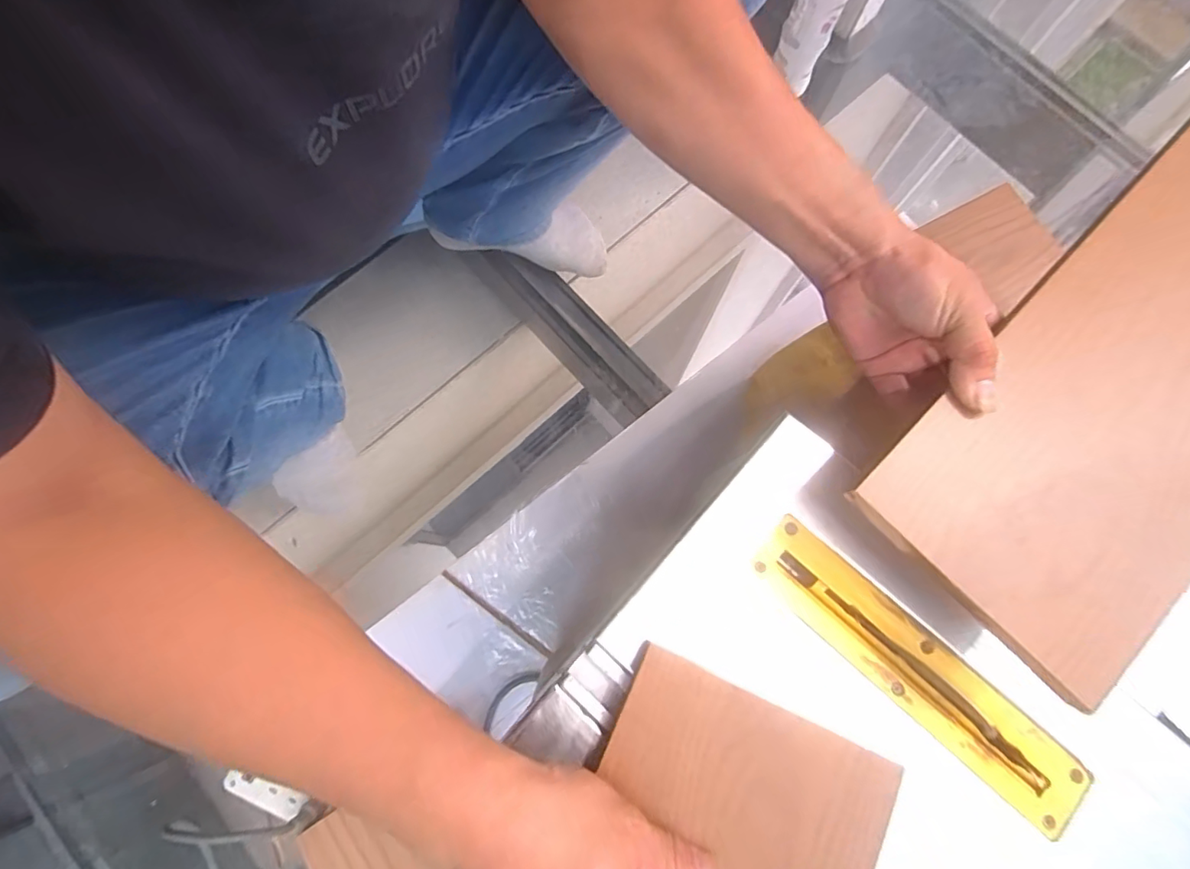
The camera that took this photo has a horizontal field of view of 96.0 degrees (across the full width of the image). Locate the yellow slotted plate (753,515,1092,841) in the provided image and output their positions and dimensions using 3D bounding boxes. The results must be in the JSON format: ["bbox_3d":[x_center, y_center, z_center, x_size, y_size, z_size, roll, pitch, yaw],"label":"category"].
[{"bbox_3d":[0.206,0.152,0.346,0.236,0.008,0.046,41,80,9],"label":"yellow slotted plate"}]

